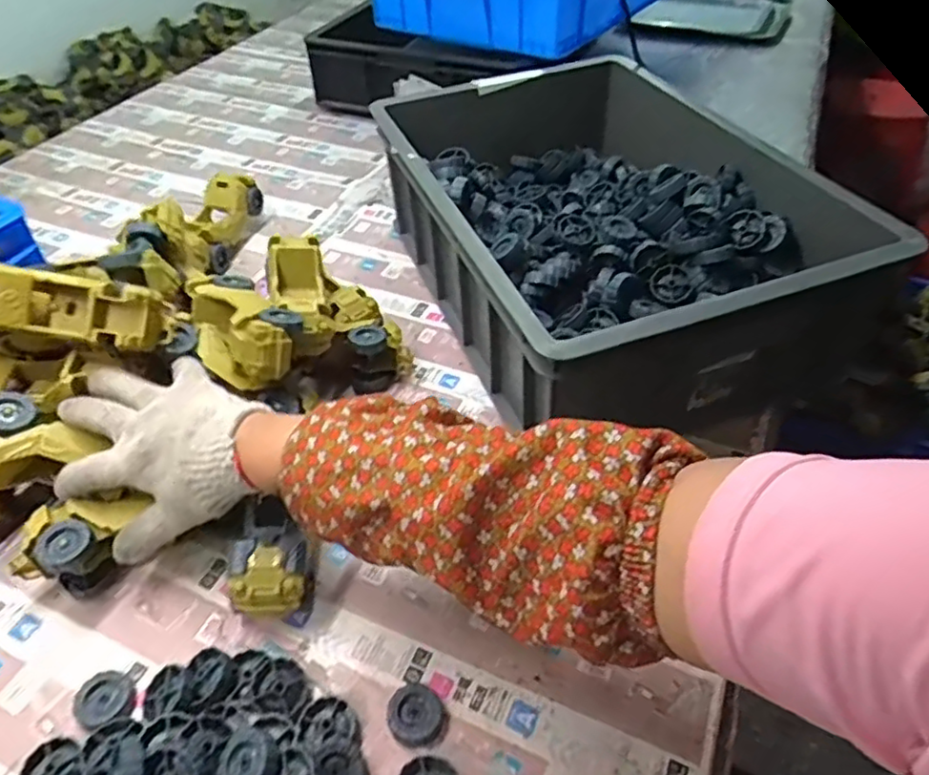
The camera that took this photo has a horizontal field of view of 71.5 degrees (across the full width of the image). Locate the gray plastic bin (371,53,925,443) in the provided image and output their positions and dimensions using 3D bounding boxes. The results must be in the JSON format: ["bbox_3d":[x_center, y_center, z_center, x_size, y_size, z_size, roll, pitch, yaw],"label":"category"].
[{"bbox_3d":[0.140,-0.171,0.707,0.348,0.183,0.478,-17,47,-14],"label":"gray plastic bin"}]

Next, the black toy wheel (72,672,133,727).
[{"bbox_3d":[-0.254,0.221,0.457,0.038,0.011,0.036,-1,46,1],"label":"black toy wheel"}]

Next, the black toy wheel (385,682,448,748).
[{"bbox_3d":[-0.034,0.226,0.447,0.038,0.015,0.037,-1,46,1],"label":"black toy wheel"}]

